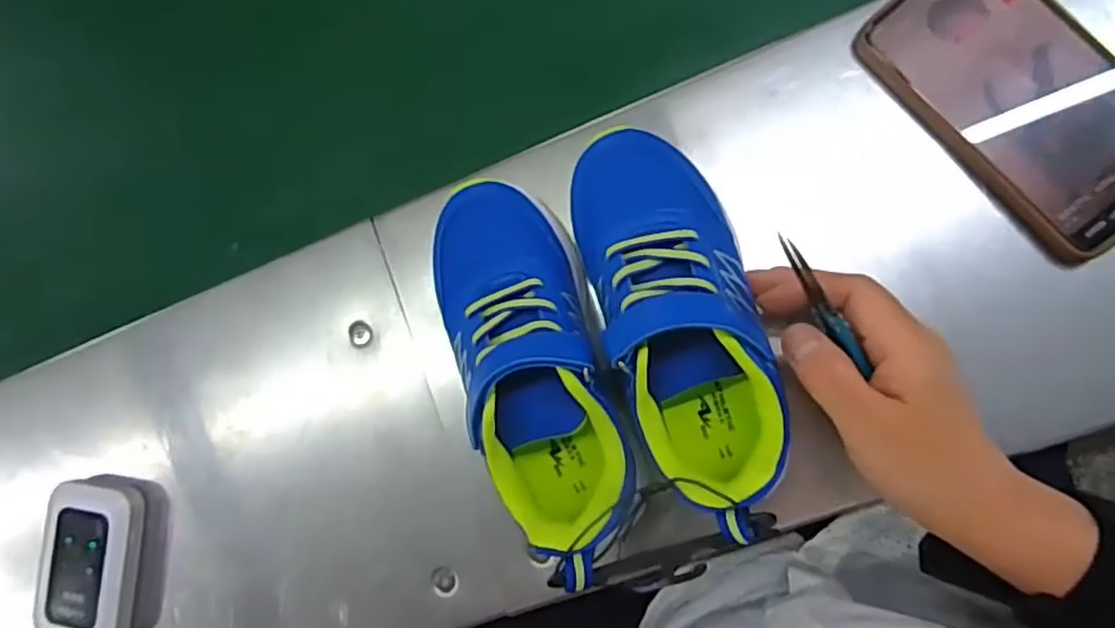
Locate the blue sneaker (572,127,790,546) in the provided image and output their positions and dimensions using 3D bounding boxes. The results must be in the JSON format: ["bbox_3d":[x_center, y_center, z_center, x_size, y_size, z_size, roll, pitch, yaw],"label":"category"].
[{"bbox_3d":[0.057,0.000,0.321,0.069,0.065,0.189,-18,79,9],"label":"blue sneaker"}]

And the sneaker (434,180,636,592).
[{"bbox_3d":[-0.012,0.025,0.345,0.069,0.084,0.187,-20,82,8],"label":"sneaker"}]

